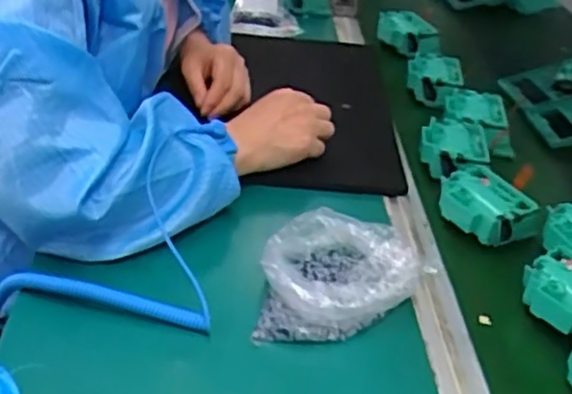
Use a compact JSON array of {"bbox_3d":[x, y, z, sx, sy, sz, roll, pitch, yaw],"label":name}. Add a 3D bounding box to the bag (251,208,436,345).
[{"bbox_3d":[0.043,0.064,0.539,0.109,0.044,0.150,21,38,18],"label":"bag"}]

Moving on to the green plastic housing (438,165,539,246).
[{"bbox_3d":[0.185,0.007,0.651,0.065,0.038,0.077,-15,41,-27],"label":"green plastic housing"}]

